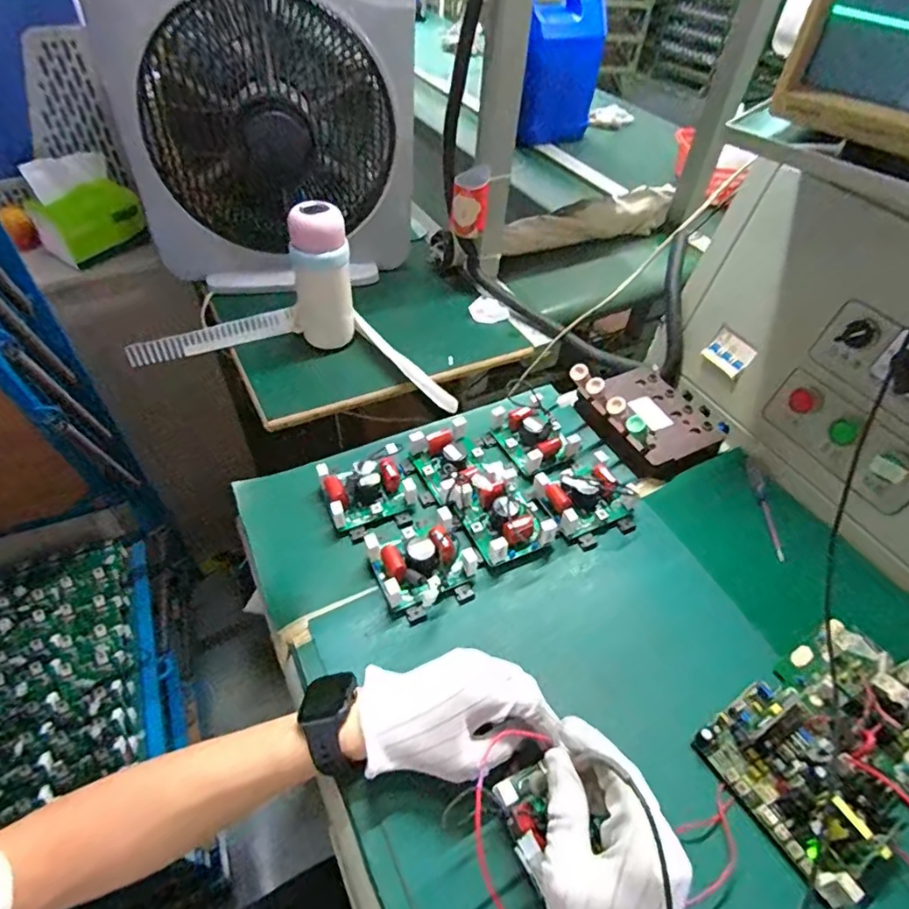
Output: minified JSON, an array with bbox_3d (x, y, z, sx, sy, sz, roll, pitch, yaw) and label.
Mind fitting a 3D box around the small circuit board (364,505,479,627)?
[{"bbox_3d":[-0.028,0.095,0.519,0.093,0.037,0.101,-21,52,-21],"label":"small circuit board"}]

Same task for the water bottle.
[{"bbox_3d":[-0.172,-0.233,0.724,0.073,0.186,0.078,-8,49,-10],"label":"water bottle"}]

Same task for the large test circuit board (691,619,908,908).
[{"bbox_3d":[0.296,0.216,0.426,0.190,0.038,0.121,-24,53,-23],"label":"large test circuit board"}]

